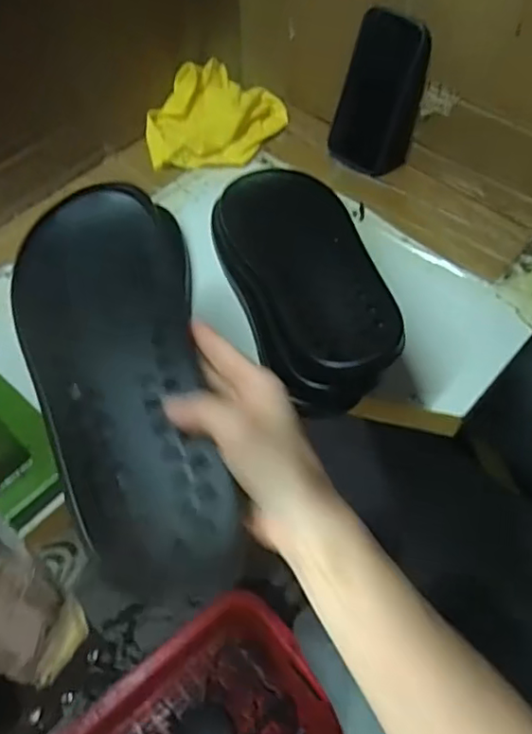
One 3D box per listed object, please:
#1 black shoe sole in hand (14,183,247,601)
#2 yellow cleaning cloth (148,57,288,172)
[{"bbox_3d":[-0.094,-0.008,0.385,0.110,0.036,0.301,-15,60,-9],"label":"black shoe sole in hand"},{"bbox_3d":[-0.063,-0.321,0.763,0.178,0.060,0.135,-4,55,-1],"label":"yellow cleaning cloth"}]

